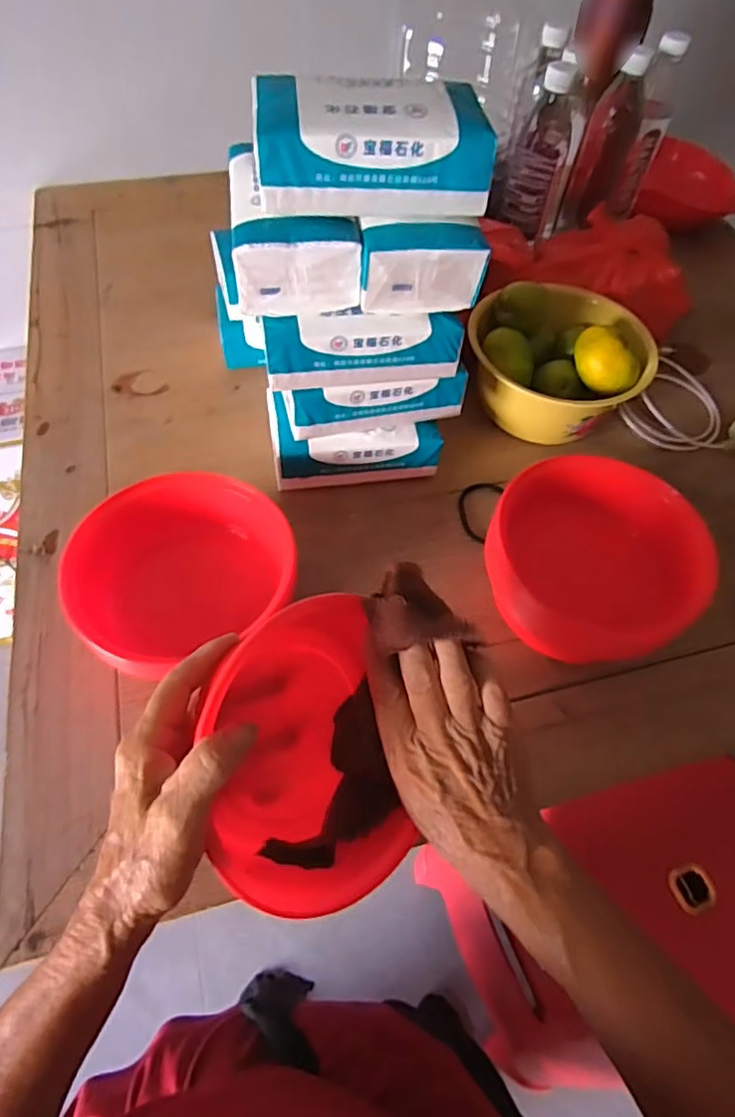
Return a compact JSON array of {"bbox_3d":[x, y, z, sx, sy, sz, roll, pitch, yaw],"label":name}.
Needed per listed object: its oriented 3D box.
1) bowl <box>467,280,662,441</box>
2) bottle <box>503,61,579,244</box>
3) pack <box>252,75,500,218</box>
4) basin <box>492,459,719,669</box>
[{"bbox_3d":[0.193,-0.197,0.630,0.179,0.099,0.143,3,58,0],"label":"bowl"},{"bbox_3d":[0.199,-0.462,0.693,0.066,0.166,0.063,15,58,7],"label":"bottle"},{"bbox_3d":[0.002,-0.286,0.419,0.158,0.055,0.081,-3,58,-4],"label":"pack"},{"bbox_3d":[0.180,0.008,0.497,0.154,0.106,0.168,1,58,-2],"label":"basin"}]

